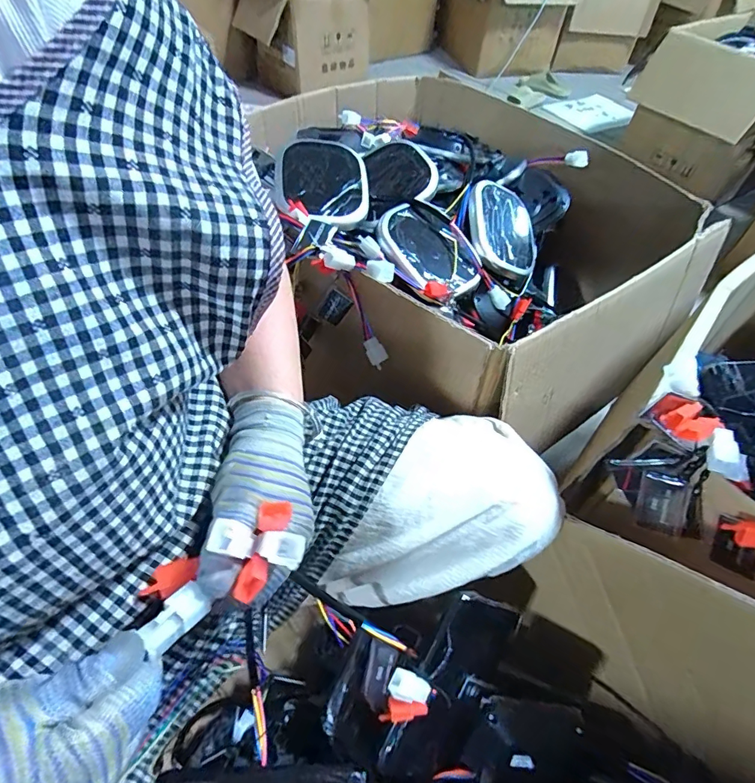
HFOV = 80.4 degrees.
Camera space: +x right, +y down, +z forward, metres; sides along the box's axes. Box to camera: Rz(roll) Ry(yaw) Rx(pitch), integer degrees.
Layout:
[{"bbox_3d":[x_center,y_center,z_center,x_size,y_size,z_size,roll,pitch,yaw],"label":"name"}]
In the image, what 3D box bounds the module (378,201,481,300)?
[{"bbox_3d":[0.063,-0.177,0.580,0.139,0.040,0.107,47,62,1],"label":"module"}]

